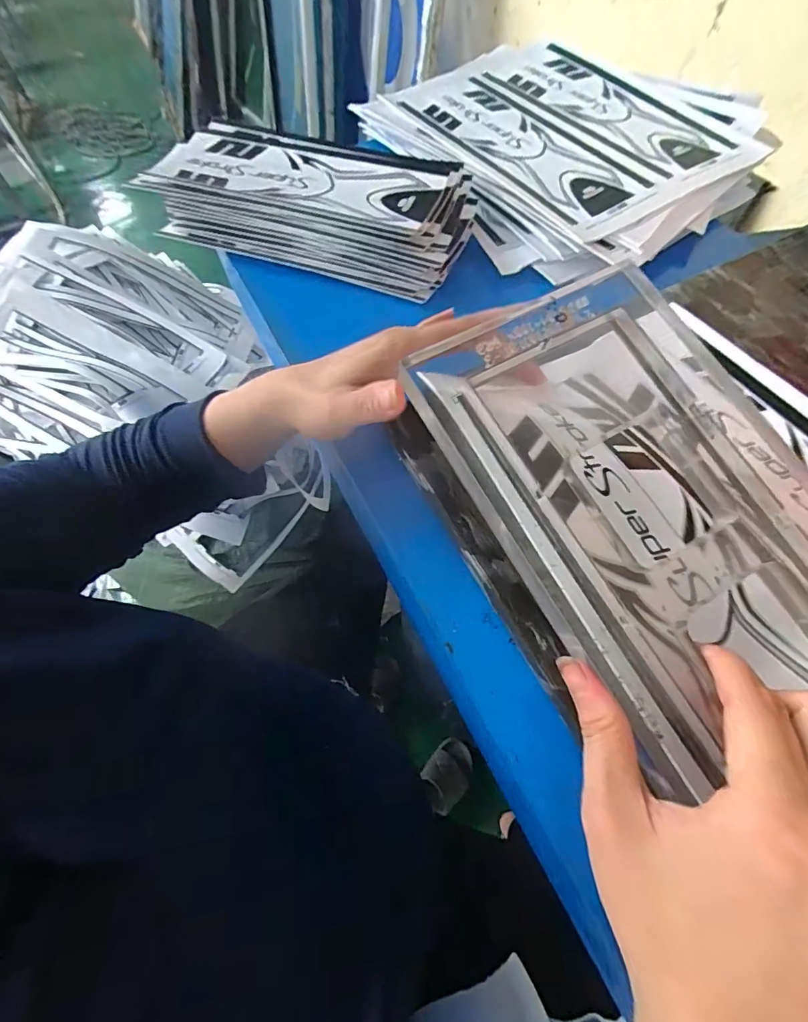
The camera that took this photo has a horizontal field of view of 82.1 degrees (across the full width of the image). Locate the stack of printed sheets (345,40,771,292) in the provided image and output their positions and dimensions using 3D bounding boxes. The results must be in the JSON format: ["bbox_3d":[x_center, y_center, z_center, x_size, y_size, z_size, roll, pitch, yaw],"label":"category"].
[{"bbox_3d":[0.154,-0.385,0.477,0.319,0.034,0.354,-35,66,-15],"label":"stack of printed sheets"}]

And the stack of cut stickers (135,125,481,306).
[{"bbox_3d":[-0.089,-0.286,0.432,0.301,0.047,0.121,19,65,12],"label":"stack of cut stickers"}]

